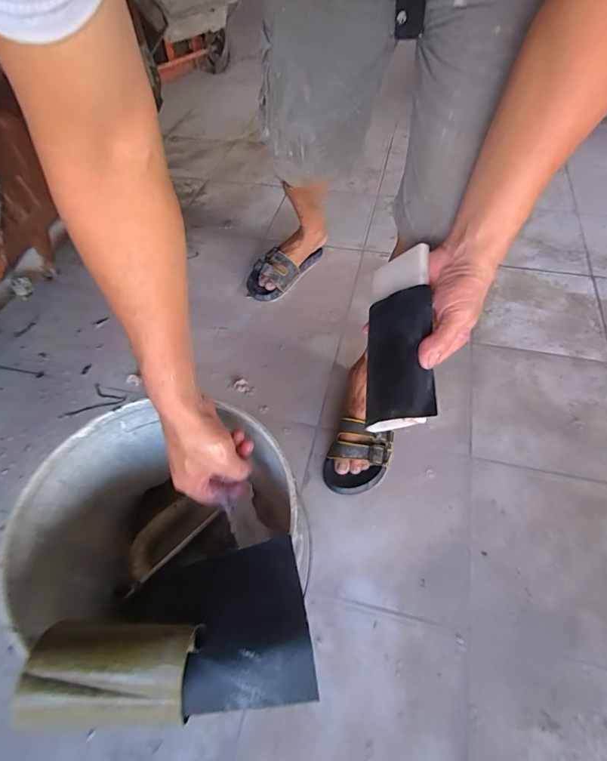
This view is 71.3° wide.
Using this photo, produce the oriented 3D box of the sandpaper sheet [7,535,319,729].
[{"bbox_3d":[-0.120,0.229,0.373,0.241,0.047,0.123,-10,53,-6],"label":"sandpaper sheet"}]

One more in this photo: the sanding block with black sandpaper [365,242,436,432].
[{"bbox_3d":[0.096,-0.046,0.445,0.077,0.016,0.192,-16,62,45],"label":"sanding block with black sandpaper"}]

